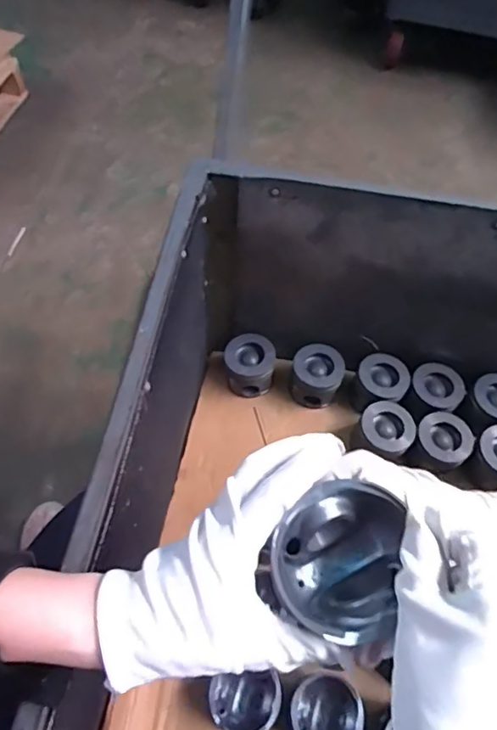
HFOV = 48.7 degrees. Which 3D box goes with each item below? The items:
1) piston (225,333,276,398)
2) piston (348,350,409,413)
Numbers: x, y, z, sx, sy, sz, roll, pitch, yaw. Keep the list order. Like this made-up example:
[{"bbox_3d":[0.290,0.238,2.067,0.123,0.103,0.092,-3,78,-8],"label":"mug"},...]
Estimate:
[{"bbox_3d":[0.002,0.000,0.945,0.080,0.073,0.088,2,59,-3],"label":"piston"},{"bbox_3d":[0.217,0.036,0.939,0.088,0.085,0.089,2,59,-3],"label":"piston"}]

